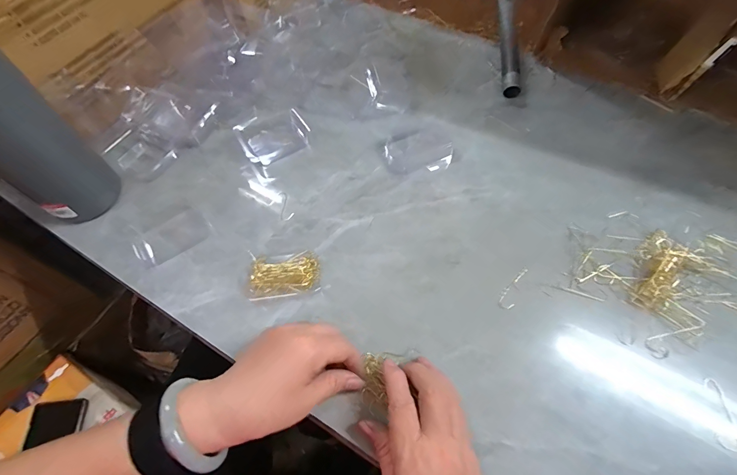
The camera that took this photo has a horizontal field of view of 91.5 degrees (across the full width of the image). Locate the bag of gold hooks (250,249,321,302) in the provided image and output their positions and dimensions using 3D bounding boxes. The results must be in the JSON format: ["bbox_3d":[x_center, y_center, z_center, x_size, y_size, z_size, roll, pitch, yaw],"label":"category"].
[{"bbox_3d":[-0.086,0.038,0.377,0.070,0.015,0.052,-9,60,-4],"label":"bag of gold hooks"}]

